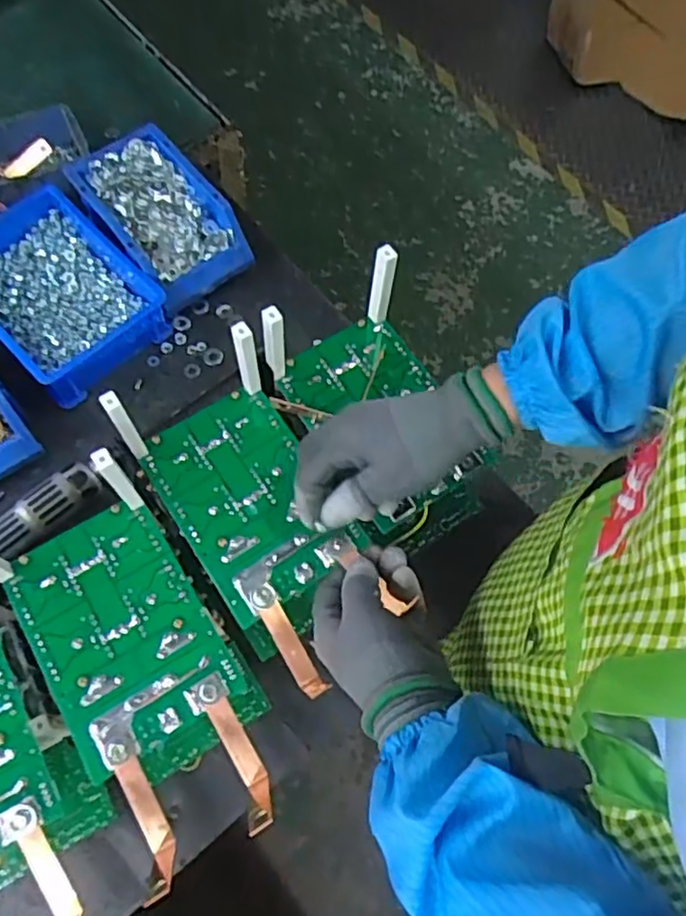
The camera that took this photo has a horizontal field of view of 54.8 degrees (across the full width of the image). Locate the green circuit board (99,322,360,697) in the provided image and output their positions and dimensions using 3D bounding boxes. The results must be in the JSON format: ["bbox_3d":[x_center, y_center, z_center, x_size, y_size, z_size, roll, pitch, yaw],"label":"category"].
[{"bbox_3d":[-0.054,0.030,0.462,0.117,0.083,0.228,-32,73,-15],"label":"green circuit board"}]

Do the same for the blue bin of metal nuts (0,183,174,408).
[{"bbox_3d":[-0.296,-0.170,0.680,0.145,0.064,0.199,-41,75,-17],"label":"blue bin of metal nuts"}]

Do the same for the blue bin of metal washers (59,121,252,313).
[{"bbox_3d":[-0.192,-0.255,0.702,0.115,0.060,0.181,-38,74,-17],"label":"blue bin of metal washers"}]

